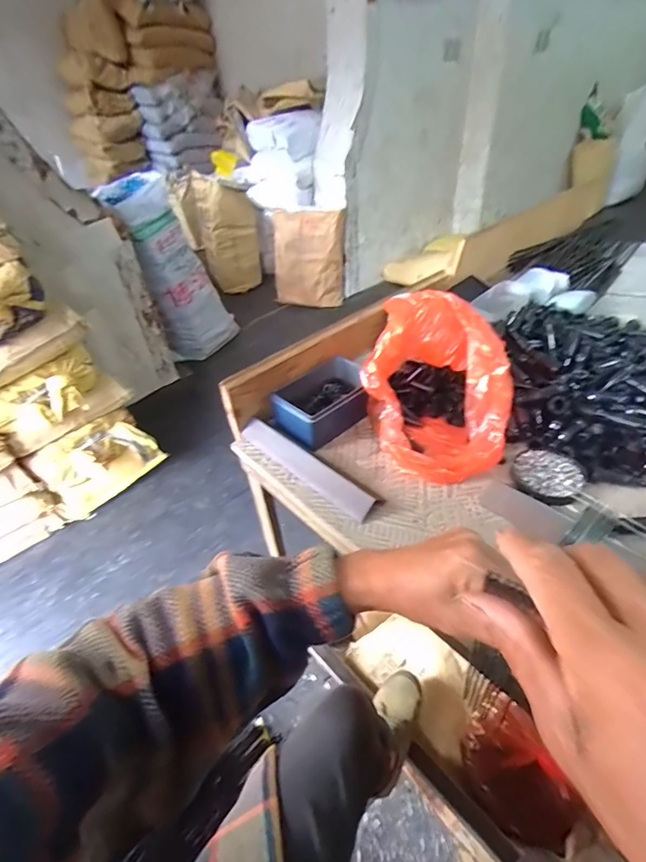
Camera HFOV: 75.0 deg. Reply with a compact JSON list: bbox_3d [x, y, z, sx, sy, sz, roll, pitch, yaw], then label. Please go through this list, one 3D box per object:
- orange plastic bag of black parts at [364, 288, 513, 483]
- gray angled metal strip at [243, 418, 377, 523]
[{"bbox_3d":[0.156,-0.069,0.581,0.190,0.153,0.244,3,42,10],"label":"orange plastic bag of black parts"},{"bbox_3d":[-0.028,0.046,0.560,0.225,0.029,0.025,30,53,34],"label":"gray angled metal strip"}]

